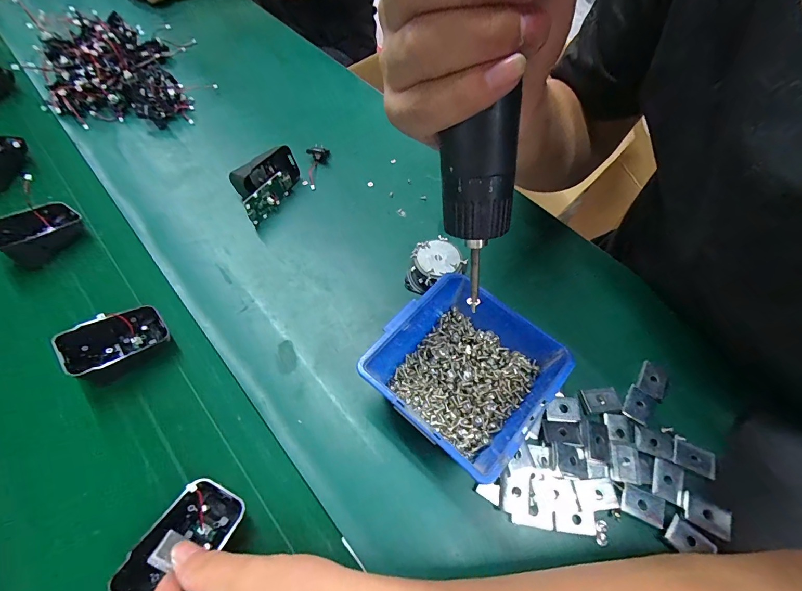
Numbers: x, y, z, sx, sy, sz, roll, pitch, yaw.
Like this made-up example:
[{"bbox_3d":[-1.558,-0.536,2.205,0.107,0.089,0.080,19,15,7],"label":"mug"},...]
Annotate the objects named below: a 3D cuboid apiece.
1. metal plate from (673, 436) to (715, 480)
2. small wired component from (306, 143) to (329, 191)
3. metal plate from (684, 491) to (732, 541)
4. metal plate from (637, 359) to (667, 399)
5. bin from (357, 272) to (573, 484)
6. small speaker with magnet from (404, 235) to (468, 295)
[{"bbox_3d":[0.219,0.122,0.280,0.030,0.006,0.020,24,61,12],"label":"metal plate"},{"bbox_3d":[-0.099,-0.147,0.420,0.020,0.013,0.060,11,59,4],"label":"small wired component"},{"bbox_3d":[0.211,0.152,0.257,0.028,0.006,0.019,25,62,12],"label":"metal plate"},{"bbox_3d":[0.209,0.070,0.309,0.020,0.008,0.027,30,63,15],"label":"metal plate"},{"bbox_3d":[0.048,0.055,0.284,0.113,0.061,0.124,41,66,20],"label":"bin"},{"bbox_3d":[0.030,-0.026,0.351,0.052,0.034,0.041,-19,62,-13],"label":"small speaker with magnet"}]

